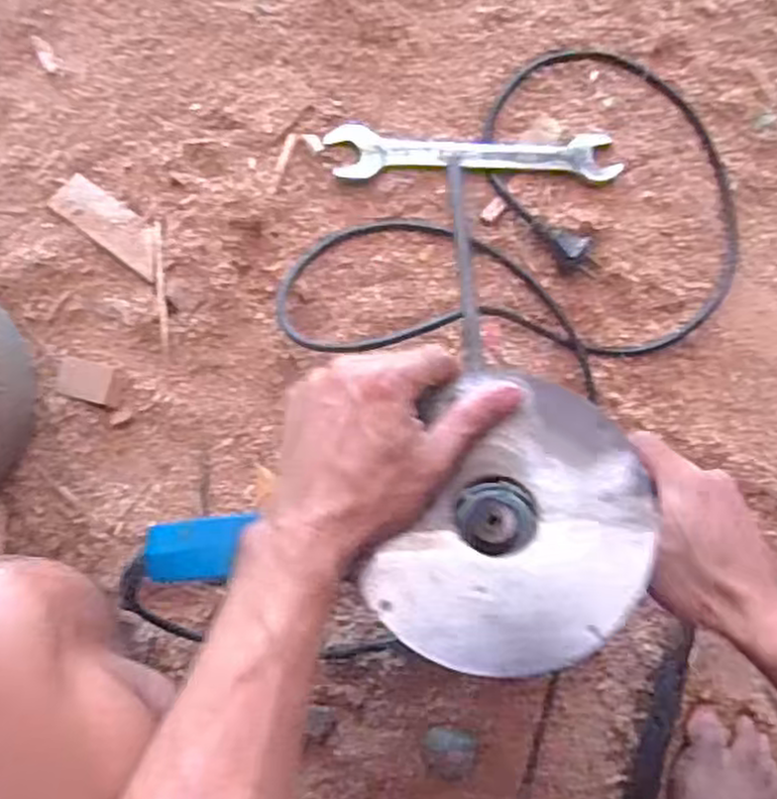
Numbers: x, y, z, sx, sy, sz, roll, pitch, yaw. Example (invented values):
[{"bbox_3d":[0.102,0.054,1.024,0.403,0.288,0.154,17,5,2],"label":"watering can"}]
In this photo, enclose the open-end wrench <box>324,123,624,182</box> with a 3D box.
[{"bbox_3d":[0.072,-0.204,0.612,0.238,0.018,0.046,0,83,-6],"label":"open-end wrench"}]

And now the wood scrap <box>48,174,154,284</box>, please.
[{"bbox_3d":[-0.217,-0.137,0.581,0.097,0.004,0.035,37,81,-1],"label":"wood scrap"}]

